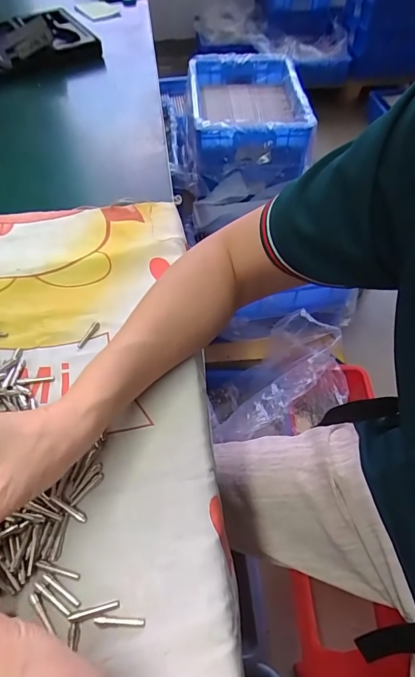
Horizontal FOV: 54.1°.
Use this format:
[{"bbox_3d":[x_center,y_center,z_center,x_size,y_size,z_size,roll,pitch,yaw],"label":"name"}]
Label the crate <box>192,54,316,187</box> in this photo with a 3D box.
[{"bbox_3d":[0.100,-0.630,1.144,0.286,0.169,0.402,-4,54,-3],"label":"crate"}]

